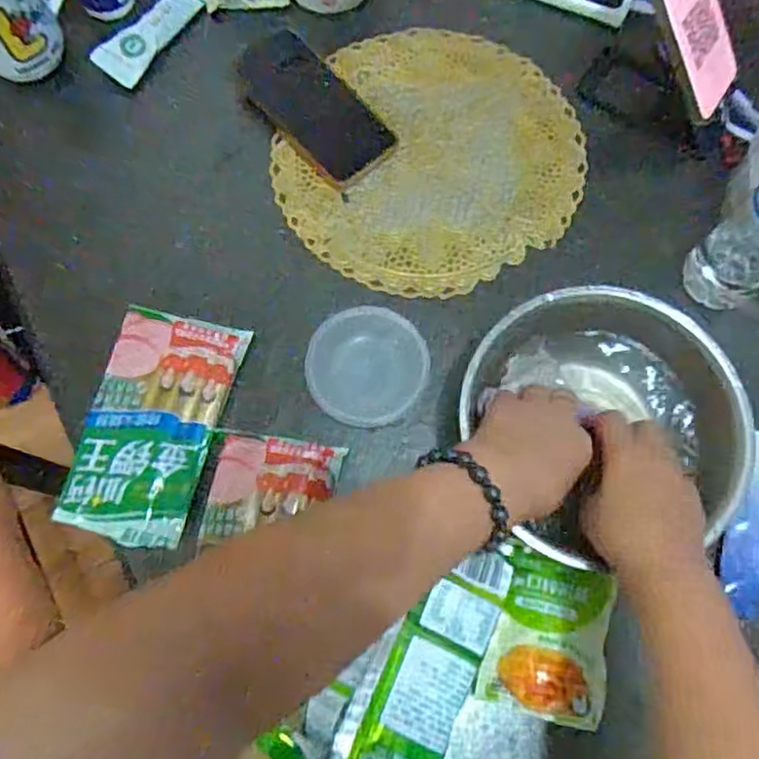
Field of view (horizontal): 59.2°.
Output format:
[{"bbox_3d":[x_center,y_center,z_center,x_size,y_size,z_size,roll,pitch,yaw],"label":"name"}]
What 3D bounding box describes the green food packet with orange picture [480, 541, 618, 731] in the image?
[{"bbox_3d":[0.131,0.194,0.506,0.087,0.025,0.112,18,73,4],"label":"green food packet with orange picture"}]

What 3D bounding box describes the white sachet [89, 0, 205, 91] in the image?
[{"bbox_3d":[-0.223,-0.341,0.654,0.047,0.012,0.130,32,74,8],"label":"white sachet"}]

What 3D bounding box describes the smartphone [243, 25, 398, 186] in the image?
[{"bbox_3d":[-0.066,-0.261,0.644,0.083,0.004,0.167,-43,86,-12],"label":"smartphone"}]

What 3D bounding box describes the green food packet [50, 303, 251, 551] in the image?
[{"bbox_3d":[-0.181,0.034,0.533,0.099,0.018,0.183,15,73,3],"label":"green food packet"}]

